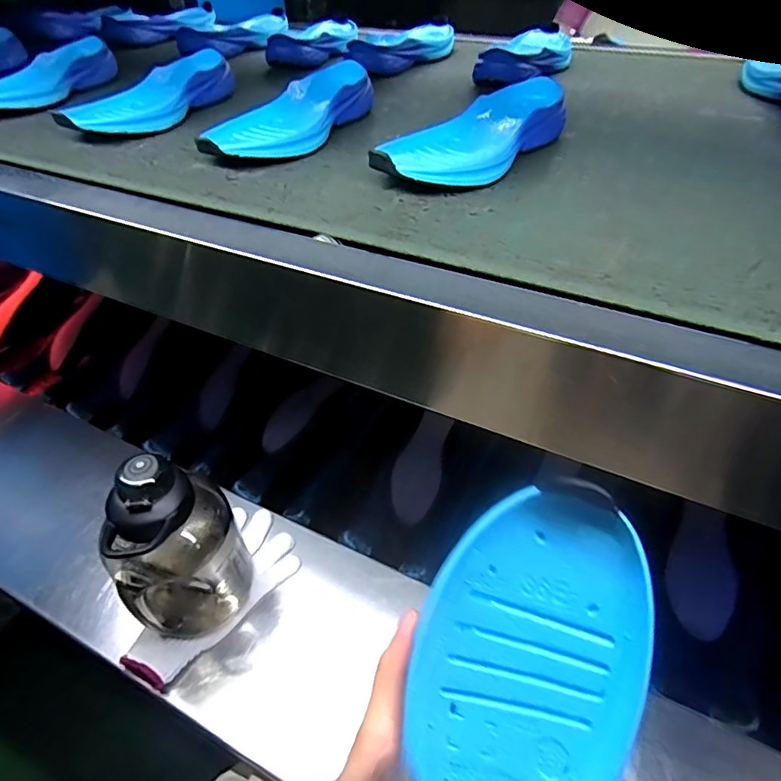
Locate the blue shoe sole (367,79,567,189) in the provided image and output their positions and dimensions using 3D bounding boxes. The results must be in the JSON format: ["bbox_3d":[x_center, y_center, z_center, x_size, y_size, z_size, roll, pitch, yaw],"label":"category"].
[{"bbox_3d":[0.083,-0.246,0.493,0.096,0.037,0.250,33,54,29],"label":"blue shoe sole"}]

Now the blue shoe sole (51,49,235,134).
[{"bbox_3d":[-0.286,-0.359,0.616,0.094,0.039,0.227,13,47,14],"label":"blue shoe sole"}]

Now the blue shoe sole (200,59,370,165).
[{"bbox_3d":[-0.106,-0.302,0.556,0.100,0.043,0.241,17,48,19],"label":"blue shoe sole"}]

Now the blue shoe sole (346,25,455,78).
[{"bbox_3d":[0.032,-0.529,0.780,0.080,0.039,0.260,23,50,24],"label":"blue shoe sole"}]

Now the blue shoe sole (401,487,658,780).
[{"bbox_3d":[0.044,0.164,0.203,0.089,0.027,0.240,12,78,13],"label":"blue shoe sole"}]

